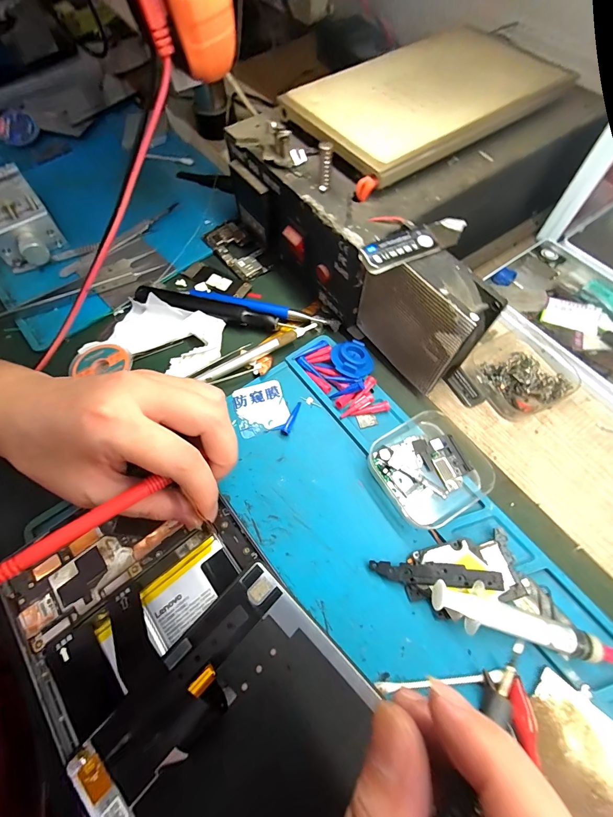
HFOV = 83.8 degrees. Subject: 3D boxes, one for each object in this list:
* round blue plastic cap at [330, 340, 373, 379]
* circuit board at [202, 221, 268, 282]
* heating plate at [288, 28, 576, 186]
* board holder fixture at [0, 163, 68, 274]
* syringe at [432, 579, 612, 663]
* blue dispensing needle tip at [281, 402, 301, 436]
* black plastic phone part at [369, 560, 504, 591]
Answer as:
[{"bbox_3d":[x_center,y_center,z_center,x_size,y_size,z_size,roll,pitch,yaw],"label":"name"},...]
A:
[{"bbox_3d":[0.034,-0.037,0.257,0.029,0.009,0.033,-10,64,-4],"label":"round blue plastic cap"},{"bbox_3d":[-0.064,-0.146,0.316,0.033,0.006,0.068,-35,69,-15],"label":"circuit board"},{"bbox_3d":[0.085,-0.222,0.248,0.195,0.024,0.107,-32,68,-14],"label":"heating plate"},{"bbox_3d":[-0.275,-0.179,0.322,0.057,0.032,0.110,-36,69,-14],"label":"board holder fixture"},{"bbox_3d":[0.119,0.115,0.179,0.106,0.015,0.022,16,66,8],"label":"syringe"},{"bbox_3d":[-0.011,0.007,0.245,0.006,0.004,0.027,21,66,10],"label":"blue dispensing needle tip"},{"bbox_3d":[0.072,0.094,0.194,0.070,0.004,0.012,-2,68,10],"label":"black plastic phone part"}]

